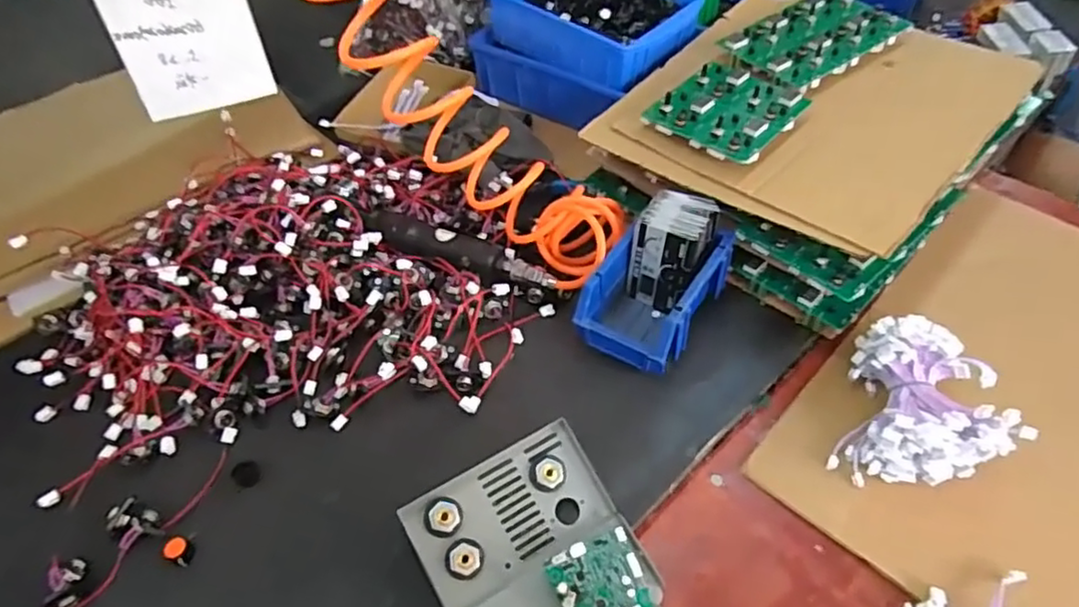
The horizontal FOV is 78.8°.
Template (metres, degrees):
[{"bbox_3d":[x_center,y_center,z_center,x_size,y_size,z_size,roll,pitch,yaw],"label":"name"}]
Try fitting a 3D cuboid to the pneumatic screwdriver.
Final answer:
[{"bbox_3d":[-0.089,-0.059,0.715,0.226,0.035,0.033,13,51,15],"label":"pneumatic screwdriver"}]

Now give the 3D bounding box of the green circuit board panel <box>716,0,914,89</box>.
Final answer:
[{"bbox_3d":[0.331,-0.324,0.792,0.206,0.020,0.125,-30,53,-20],"label":"green circuit board panel"}]

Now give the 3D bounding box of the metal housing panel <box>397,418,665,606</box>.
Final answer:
[{"bbox_3d":[-0.002,0.205,0.527,0.157,0.026,0.171,-25,69,-22],"label":"metal housing panel"}]

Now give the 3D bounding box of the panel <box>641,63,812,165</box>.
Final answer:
[{"bbox_3d":[0.203,-0.210,0.706,0.125,0.022,0.136,31,58,28],"label":"panel"}]

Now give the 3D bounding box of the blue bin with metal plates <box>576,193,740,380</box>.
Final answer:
[{"bbox_3d":[0.118,-0.023,0.659,0.101,0.104,0.157,27,56,24],"label":"blue bin with metal plates"}]

